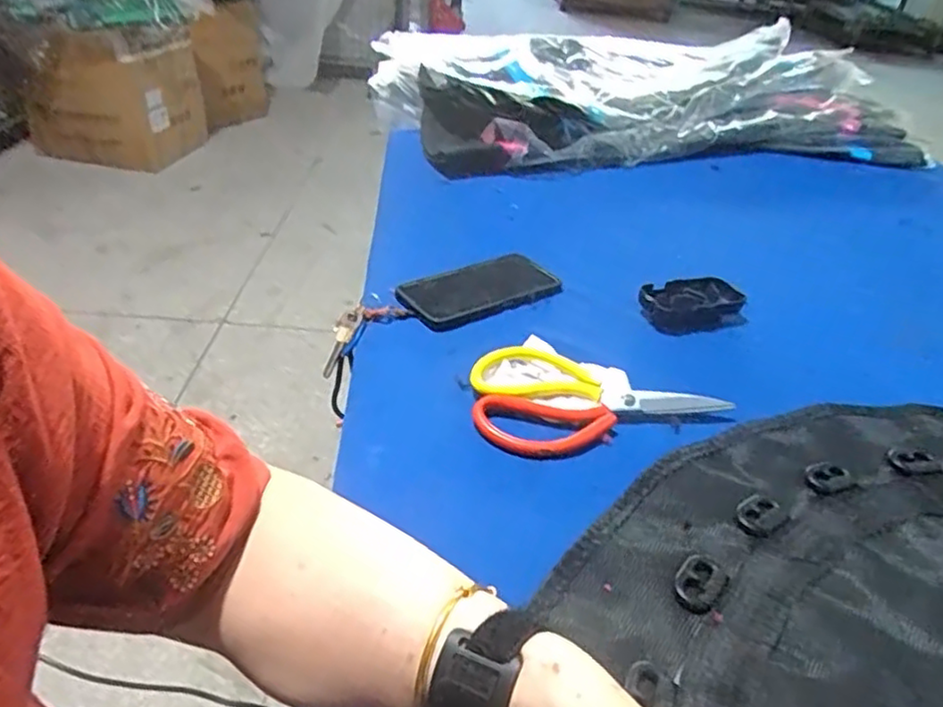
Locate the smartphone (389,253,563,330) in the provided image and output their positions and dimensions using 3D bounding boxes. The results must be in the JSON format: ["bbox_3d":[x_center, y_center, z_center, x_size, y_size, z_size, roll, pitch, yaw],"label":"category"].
[{"bbox_3d":[0.008,-0.066,0.663,0.162,0.010,0.080,-20,43,-33],"label":"smartphone"}]

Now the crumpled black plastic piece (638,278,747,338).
[{"bbox_3d":[0.225,-0.049,0.671,0.102,0.029,0.055,-9,38,-21],"label":"crumpled black plastic piece"}]

